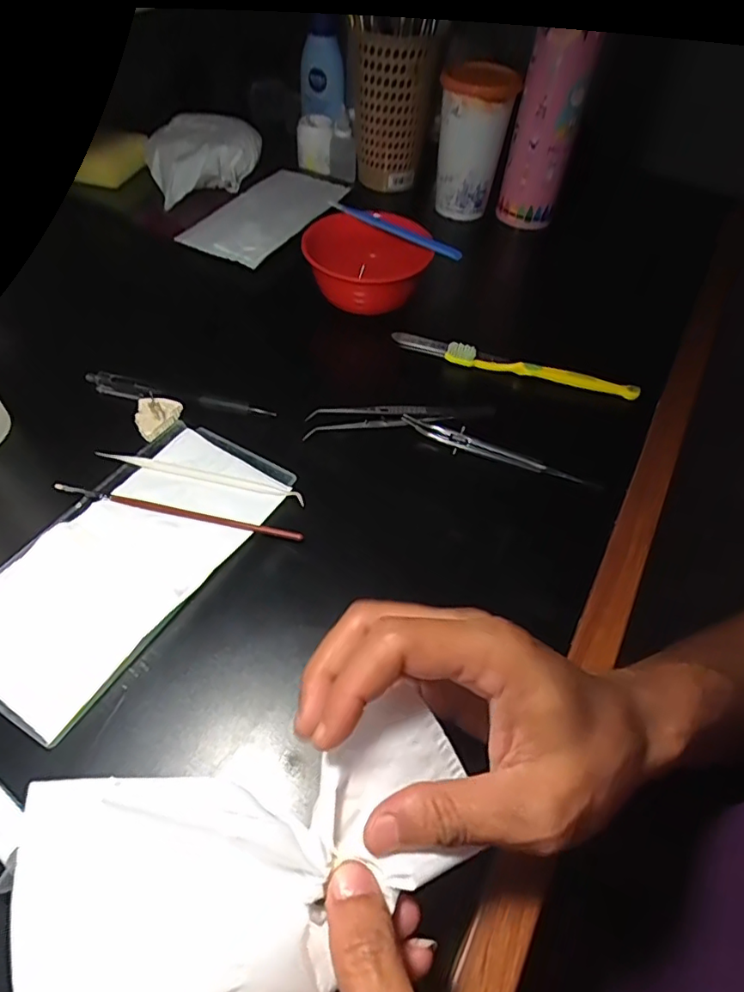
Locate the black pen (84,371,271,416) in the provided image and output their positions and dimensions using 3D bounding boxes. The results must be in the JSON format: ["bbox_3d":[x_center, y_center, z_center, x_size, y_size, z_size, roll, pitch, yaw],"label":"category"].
[{"bbox_3d":[-0.144,-0.074,0.408,0.145,0.010,0.013,13,53,5],"label":"black pen"}]

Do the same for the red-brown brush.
[{"bbox_3d":[-0.122,0.009,0.346,0.161,0.004,0.006,12,52,4],"label":"red-brown brush"}]

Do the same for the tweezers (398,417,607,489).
[{"bbox_3d":[0.088,-0.030,0.391,0.138,0.014,0.013,21,54,11],"label":"tweezers"}]

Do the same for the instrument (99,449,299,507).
[{"bbox_3d":[-0.112,-0.014,0.364,0.140,0.005,0.009,13,53,5],"label":"instrument"}]

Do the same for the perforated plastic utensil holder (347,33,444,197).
[{"bbox_3d":[0.024,-0.414,0.597,0.087,0.134,0.067,5,52,-1],"label":"perforated plastic utensil holder"}]

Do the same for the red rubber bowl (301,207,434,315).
[{"bbox_3d":[-0.006,-0.201,0.486,0.107,0.061,0.088,12,53,1],"label":"red rubber bowl"}]

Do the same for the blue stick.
[{"bbox_3d":[0.019,-0.233,0.480,0.139,0.012,0.009,36,58,21],"label":"blue stick"}]

